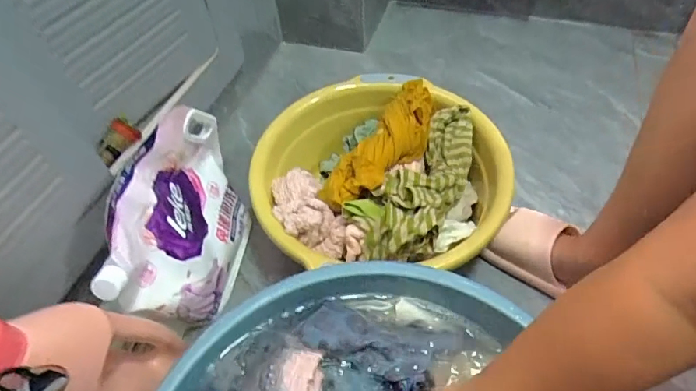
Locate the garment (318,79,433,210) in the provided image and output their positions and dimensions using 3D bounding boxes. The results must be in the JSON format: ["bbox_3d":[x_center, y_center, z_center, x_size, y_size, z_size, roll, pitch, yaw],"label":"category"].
[{"bbox_3d":[0.062,-0.085,0.628,0.087,0.054,0.269,24,57,20],"label":"garment"}]

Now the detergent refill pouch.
[{"bbox_3d":[-0.211,0.031,0.593,0.072,0.227,0.291,7,53,8],"label":"detergent refill pouch"}]

